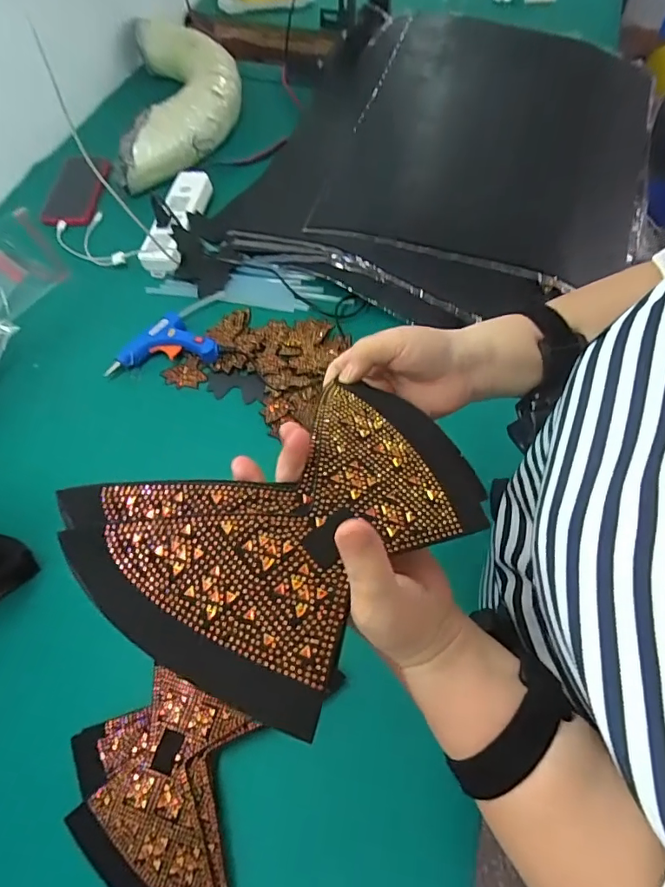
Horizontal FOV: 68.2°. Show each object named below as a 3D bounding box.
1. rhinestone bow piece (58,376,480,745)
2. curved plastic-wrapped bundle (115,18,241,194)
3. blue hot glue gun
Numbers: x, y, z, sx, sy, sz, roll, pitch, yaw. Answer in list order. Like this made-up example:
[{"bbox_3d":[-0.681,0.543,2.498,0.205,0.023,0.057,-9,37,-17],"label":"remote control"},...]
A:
[{"bbox_3d":[-0.025,0.036,0.275,0.160,0.026,0.195,39,70,21],"label":"rhinestone bow piece"},{"bbox_3d":[-0.254,-0.584,0.837,0.196,0.108,0.365,-4,61,0],"label":"curved plastic-wrapped bundle"},{"bbox_3d":[-0.223,-0.136,0.642,0.143,0.023,0.081,-10,62,-3],"label":"blue hot glue gun"}]

